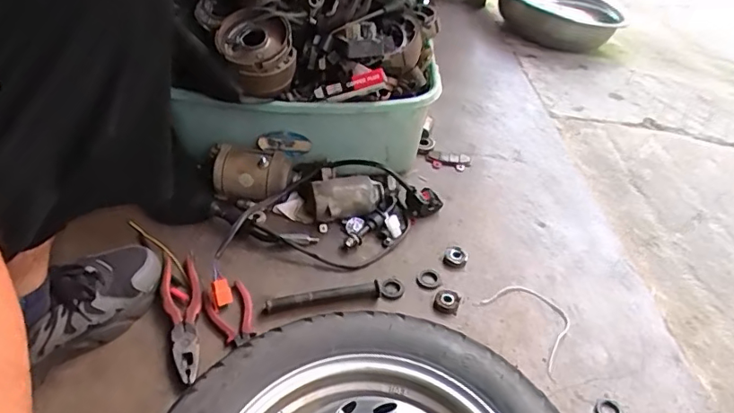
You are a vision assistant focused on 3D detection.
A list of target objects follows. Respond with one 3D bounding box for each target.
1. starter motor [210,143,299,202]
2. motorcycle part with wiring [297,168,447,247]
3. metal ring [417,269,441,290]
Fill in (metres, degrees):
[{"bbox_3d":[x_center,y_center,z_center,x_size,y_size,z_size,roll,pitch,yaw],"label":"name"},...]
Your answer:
[{"bbox_3d":[-0.170,-0.046,0.783,0.133,0.066,0.067,11,42,8],"label":"starter motor"},{"bbox_3d":[0.005,-0.002,0.764,0.204,0.060,0.128,7,41,3],"label":"motorcycle part with wiring"},{"bbox_3d":[0.083,0.096,0.701,0.030,0.005,0.032,2,41,-2],"label":"metal ring"}]

